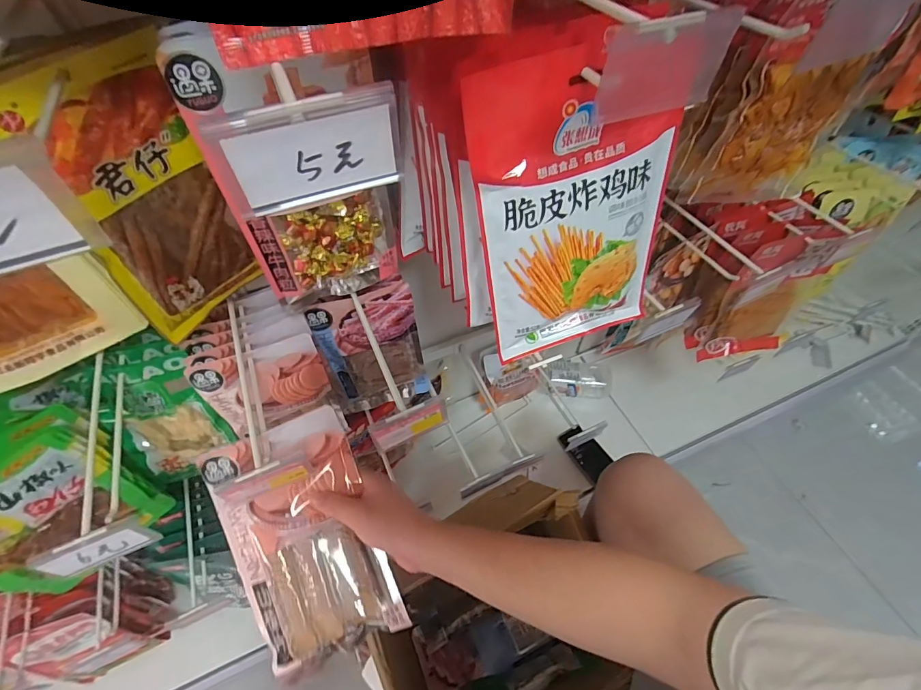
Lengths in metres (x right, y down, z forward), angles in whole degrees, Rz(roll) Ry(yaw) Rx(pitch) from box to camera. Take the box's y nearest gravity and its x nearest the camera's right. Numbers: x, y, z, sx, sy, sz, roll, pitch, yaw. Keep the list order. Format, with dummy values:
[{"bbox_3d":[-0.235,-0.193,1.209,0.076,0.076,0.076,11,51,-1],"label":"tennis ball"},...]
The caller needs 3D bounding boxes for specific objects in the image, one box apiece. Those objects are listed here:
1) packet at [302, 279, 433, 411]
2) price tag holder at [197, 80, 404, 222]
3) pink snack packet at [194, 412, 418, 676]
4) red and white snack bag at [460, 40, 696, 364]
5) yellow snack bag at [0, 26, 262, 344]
[{"bbox_3d":[-0.134,0.023,0.672,0.149,0.270,0.028,-16,52,-8],"label":"packet"},{"bbox_3d":[-0.066,-0.086,0.193,0.079,0.047,0.006,-19,57,-12],"label":"price tag holder"},{"bbox_3d":[-0.168,0.205,0.457,0.147,0.022,0.240,-20,84,-10],"label":"pink snack packet"},{"bbox_3d":[0.100,-0.101,0.366,0.161,0.262,0.026,-17,45,-6],"label":"red and white snack bag"},{"bbox_3d":[-0.275,-0.118,0.388,0.015,0.240,0.125,30,59,27],"label":"yellow snack bag"}]

